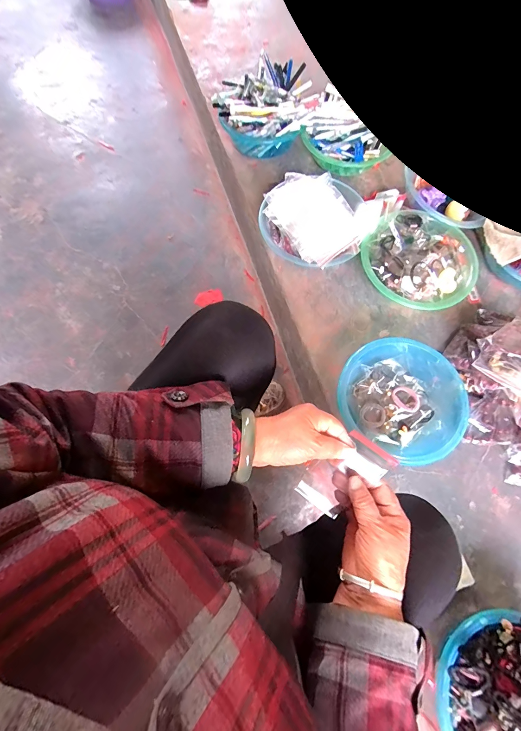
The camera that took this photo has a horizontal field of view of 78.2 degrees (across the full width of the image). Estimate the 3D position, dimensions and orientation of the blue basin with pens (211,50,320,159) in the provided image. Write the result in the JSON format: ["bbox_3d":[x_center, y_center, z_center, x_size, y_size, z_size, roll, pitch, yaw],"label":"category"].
[{"bbox_3d":[0.012,-0.618,0.795,0.207,0.136,0.192,1,71,-2],"label":"blue basin with pens"}]

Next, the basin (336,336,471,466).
[{"bbox_3d":[0.266,0.048,0.610,0.219,0.071,0.227,1,71,-2],"label":"basin"}]

